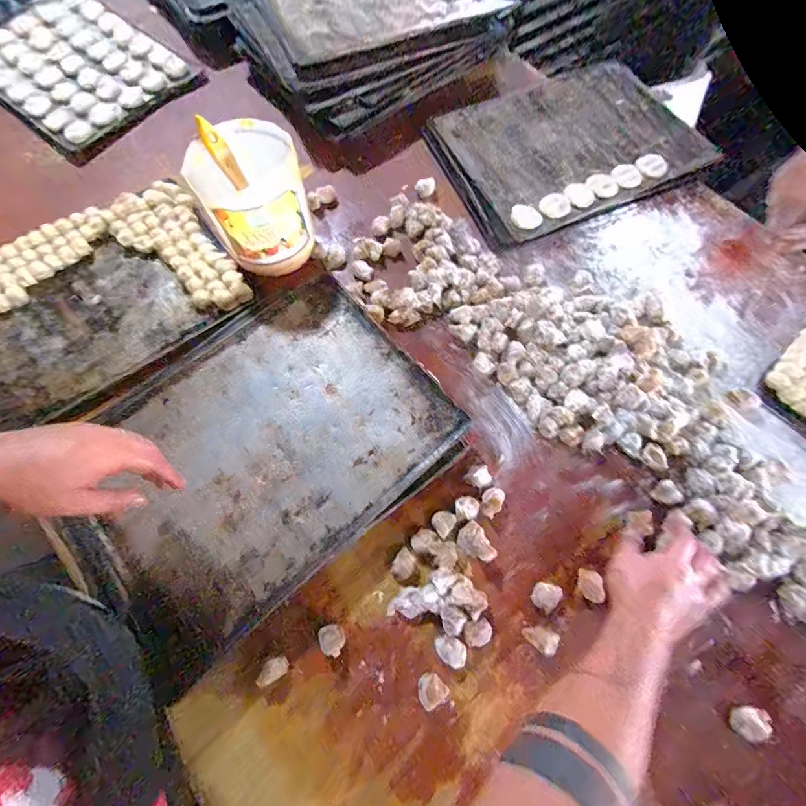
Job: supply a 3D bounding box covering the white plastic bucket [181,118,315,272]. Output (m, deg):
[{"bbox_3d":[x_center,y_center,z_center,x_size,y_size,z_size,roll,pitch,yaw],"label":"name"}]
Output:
[{"bbox_3d":[-0.230,-0.316,0.621,0.147,0.160,0.156,0,71,-1],"label":"white plastic bucket"}]

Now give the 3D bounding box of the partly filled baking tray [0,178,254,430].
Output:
[{"bbox_3d":[-0.538,-0.182,0.676,0.464,0.052,0.351,-32,78,-10],"label":"partly filled baking tray"}]

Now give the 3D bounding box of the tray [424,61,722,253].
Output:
[{"bbox_3d":[0.318,-0.507,0.760,0.467,0.034,0.342,-23,74,-6],"label":"tray"}]

